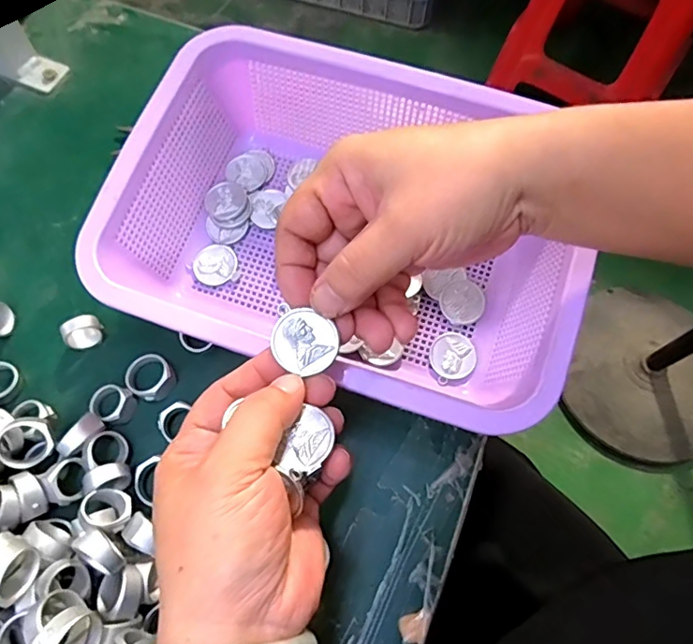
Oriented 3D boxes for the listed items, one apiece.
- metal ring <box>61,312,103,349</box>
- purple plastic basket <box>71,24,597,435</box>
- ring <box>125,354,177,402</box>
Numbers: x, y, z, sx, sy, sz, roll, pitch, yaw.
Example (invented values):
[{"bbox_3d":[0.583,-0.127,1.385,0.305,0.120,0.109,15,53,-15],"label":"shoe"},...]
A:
[{"bbox_3d":[-0.165,0.008,0.332,0.023,0.021,0.015,-27,70,-12],"label":"metal ring"},{"bbox_3d":[0.001,-0.052,0.321,0.267,0.093,0.188,18,68,6],"label":"purple plastic basket"},{"bbox_3d":[-0.122,0.035,0.325,0.029,0.014,0.026,39,71,14],"label":"ring"}]

